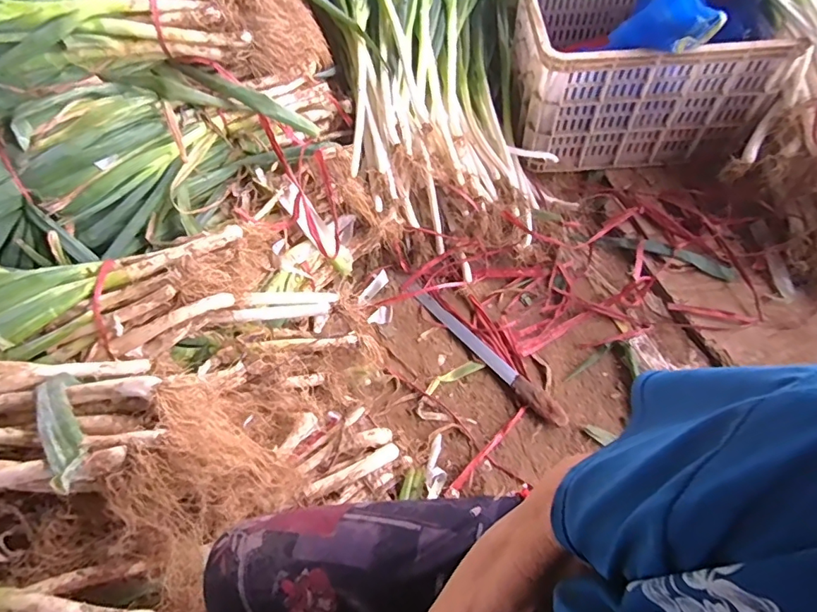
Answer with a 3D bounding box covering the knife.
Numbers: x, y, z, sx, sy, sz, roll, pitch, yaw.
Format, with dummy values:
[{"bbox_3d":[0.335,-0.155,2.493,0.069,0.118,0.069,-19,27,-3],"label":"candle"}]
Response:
[{"bbox_3d":[0.148,0.086,1.034,0.045,0.030,0.447,-41,69,-18],"label":"knife"}]

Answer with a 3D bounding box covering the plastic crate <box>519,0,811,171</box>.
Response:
[{"bbox_3d":[0.537,-0.598,1.188,0.549,0.294,0.408,-6,63,-2],"label":"plastic crate"}]

